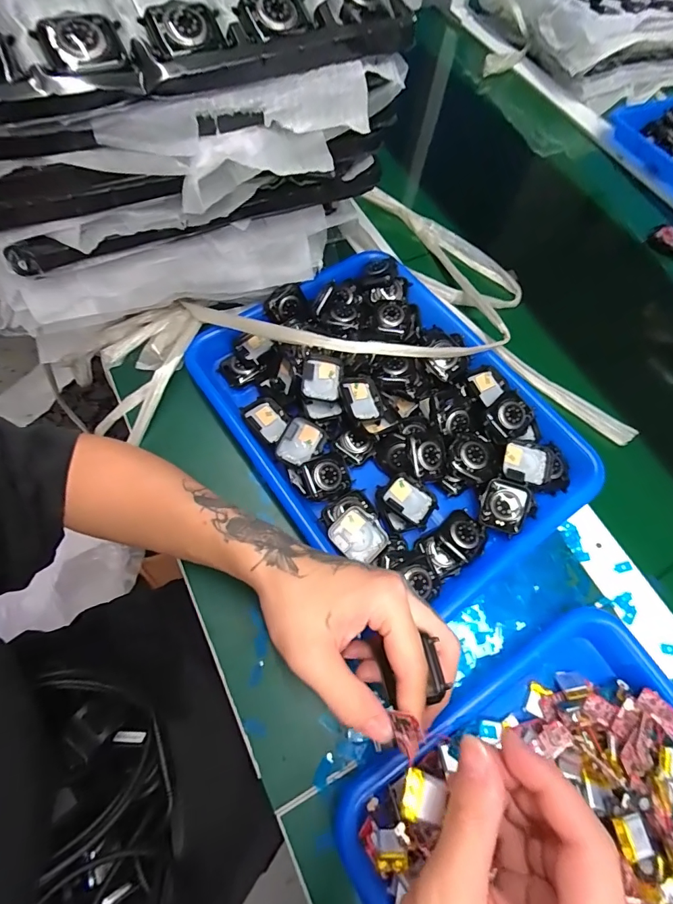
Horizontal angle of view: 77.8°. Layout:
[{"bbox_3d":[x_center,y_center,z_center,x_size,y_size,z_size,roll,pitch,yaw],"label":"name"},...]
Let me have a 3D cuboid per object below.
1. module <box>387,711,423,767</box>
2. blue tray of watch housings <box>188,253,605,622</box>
[{"bbox_3d":[0.036,0.146,0.214,0.015,0.006,0.023,-19,84,30],"label":"module"},{"bbox_3d":[0.045,-0.037,0.373,0.245,0.054,0.324,-32,72,-15],"label":"blue tray of watch housings"}]

